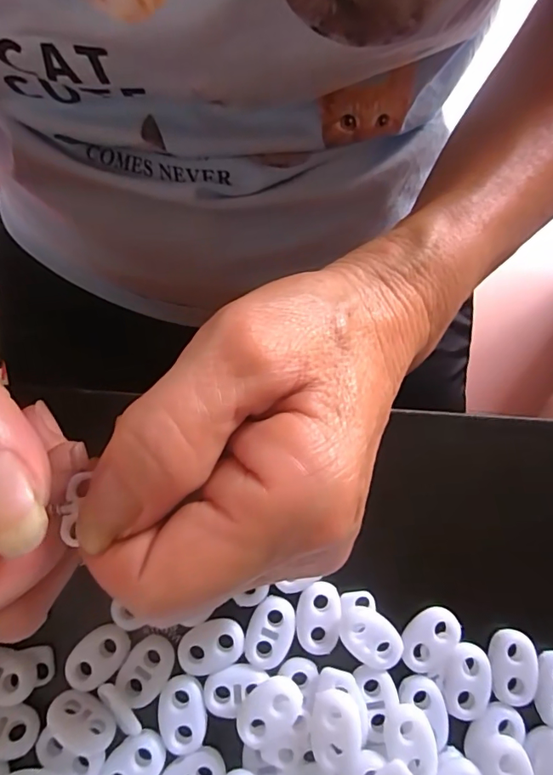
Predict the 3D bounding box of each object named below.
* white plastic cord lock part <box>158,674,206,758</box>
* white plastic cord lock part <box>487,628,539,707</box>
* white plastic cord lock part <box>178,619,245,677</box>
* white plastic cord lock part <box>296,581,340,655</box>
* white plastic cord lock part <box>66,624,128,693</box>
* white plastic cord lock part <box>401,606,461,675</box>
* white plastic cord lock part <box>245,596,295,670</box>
[{"bbox_3d":[-0.031,0.106,0.156,0.015,0.004,0.022,-7,74,-2],"label":"white plastic cord lock part"},{"bbox_3d":[0.079,0.093,0.161,0.015,0.004,0.022,3,76,0],"label":"white plastic cord lock part"},{"bbox_3d":[-0.022,0.087,0.160,0.022,0.004,0.015,-21,75,-6],"label":"white plastic cord lock part"},{"bbox_3d":[0.014,0.078,0.163,0.014,0.004,0.022,8,74,2],"label":"white plastic cord lock part"},{"bbox_3d":[-0.060,0.090,0.159,0.022,0.004,0.015,-41,80,-9],"label":"white plastic cord lock part"},{"bbox_3d":[0.052,0.085,0.161,0.015,0.004,0.022,40,78,10],"label":"white plastic cord lock part"},{"bbox_3d":[-0.002,0.083,0.161,0.015,0.004,0.022,23,75,6],"label":"white plastic cord lock part"}]

